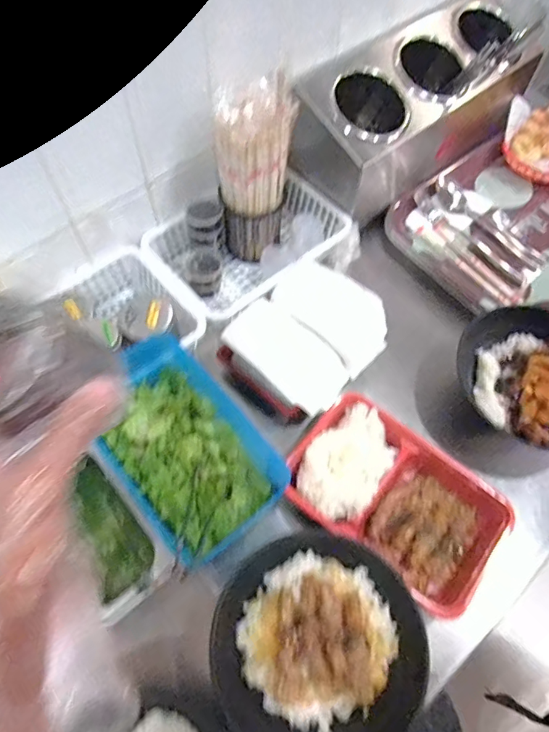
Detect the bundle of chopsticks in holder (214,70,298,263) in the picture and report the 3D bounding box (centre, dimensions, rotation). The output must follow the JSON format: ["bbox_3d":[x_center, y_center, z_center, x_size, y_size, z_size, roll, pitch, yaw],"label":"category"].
[{"bbox_3d":[-0.024,-0.230,0.594,0.091,0.221,0.076,-1,62,-2],"label":"bundle of chopsticks in holder"}]

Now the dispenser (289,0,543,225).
[{"bbox_3d":[0.191,-0.375,0.697,0.354,0.155,0.154,-38,69,-19],"label":"dispenser"}]

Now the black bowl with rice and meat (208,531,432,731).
[{"bbox_3d":[0.040,0.251,0.435,0.179,0.057,0.186,1,62,-1],"label":"black bowl with rice and meat"}]

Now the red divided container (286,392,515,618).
[{"bbox_3d":[0.129,0.143,0.516,0.222,0.050,0.140,37,67,17],"label":"red divided container"}]

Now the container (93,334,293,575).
[{"bbox_3d":[-0.100,0.082,0.505,0.125,0.073,0.219,-36,68,-19],"label":"container"}]

